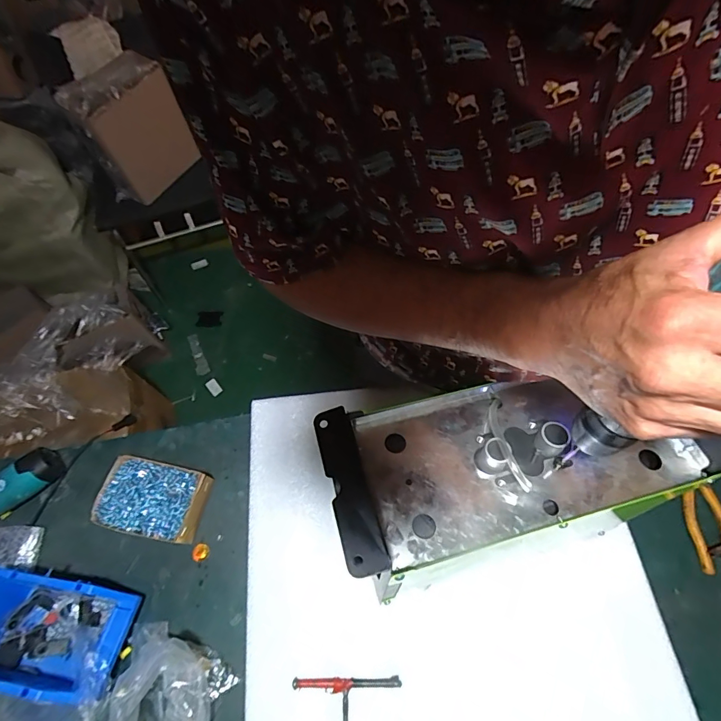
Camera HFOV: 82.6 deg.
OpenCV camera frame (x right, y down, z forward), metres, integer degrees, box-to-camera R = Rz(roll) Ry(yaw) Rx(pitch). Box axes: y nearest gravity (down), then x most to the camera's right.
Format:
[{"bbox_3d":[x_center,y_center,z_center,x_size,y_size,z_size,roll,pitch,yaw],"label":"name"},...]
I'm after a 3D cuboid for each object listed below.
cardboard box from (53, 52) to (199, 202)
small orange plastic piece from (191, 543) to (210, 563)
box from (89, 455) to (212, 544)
[{"bbox_3d":[-0.666,-0.673,1.215,0.163,0.284,0.280,27,68,15],"label":"cardboard box"},{"bbox_3d":[-0.230,0.276,0.590,0.024,0.004,0.024,8,65,6],"label":"small orange plastic piece"},{"bbox_3d":[-0.298,0.201,0.596,0.136,0.059,0.098,11,65,8],"label":"box"}]

